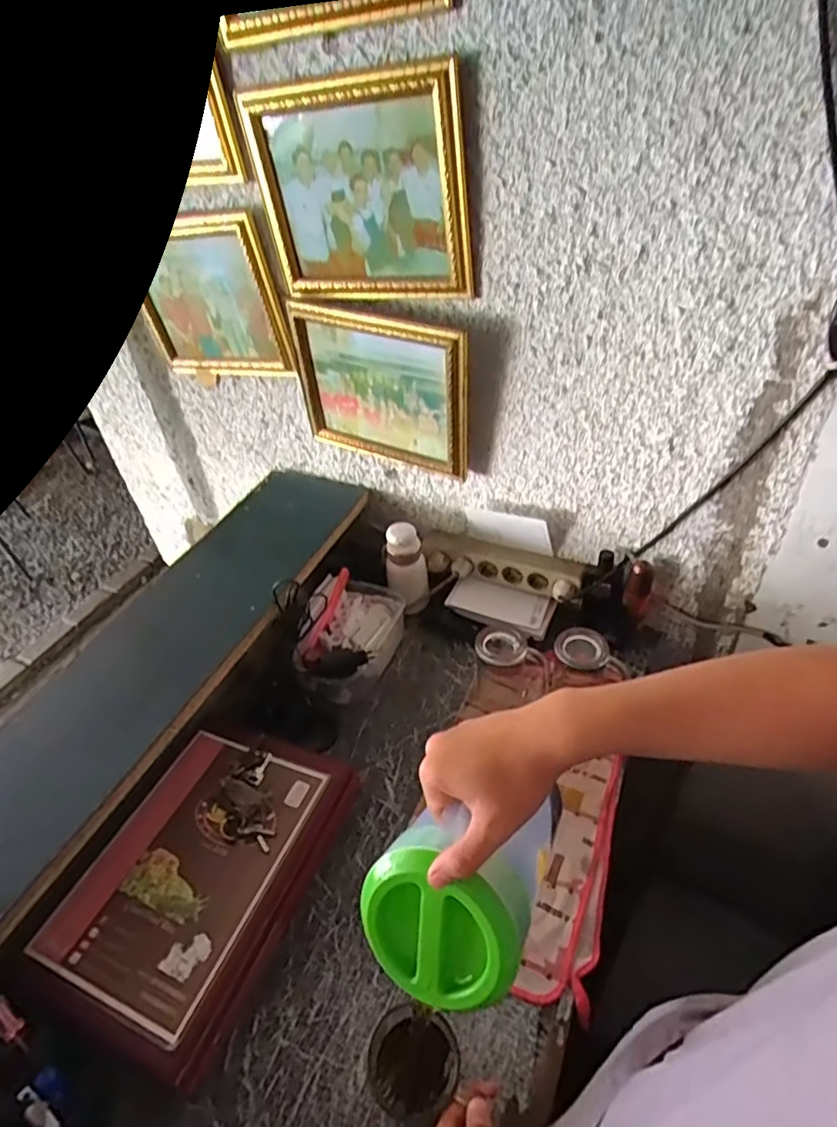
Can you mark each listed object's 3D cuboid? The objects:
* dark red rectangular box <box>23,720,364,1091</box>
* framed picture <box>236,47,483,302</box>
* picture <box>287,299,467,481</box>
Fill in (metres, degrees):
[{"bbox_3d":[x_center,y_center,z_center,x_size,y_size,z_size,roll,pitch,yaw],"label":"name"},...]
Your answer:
[{"bbox_3d":[-0.254,0.364,0.716,0.239,0.066,0.349,12,43,21],"label":"dark red rectangular box"},{"bbox_3d":[-0.077,-0.477,0.766,0.296,0.242,0.019,13,43,22],"label":"framed picture"},{"bbox_3d":[-0.063,-0.265,0.916,0.303,0.242,0.026,18,45,26],"label":"picture"}]

